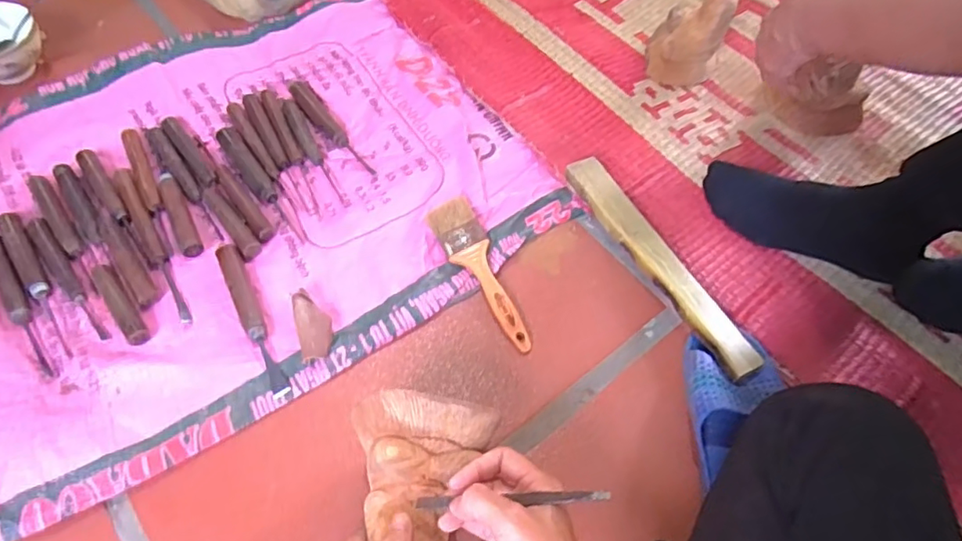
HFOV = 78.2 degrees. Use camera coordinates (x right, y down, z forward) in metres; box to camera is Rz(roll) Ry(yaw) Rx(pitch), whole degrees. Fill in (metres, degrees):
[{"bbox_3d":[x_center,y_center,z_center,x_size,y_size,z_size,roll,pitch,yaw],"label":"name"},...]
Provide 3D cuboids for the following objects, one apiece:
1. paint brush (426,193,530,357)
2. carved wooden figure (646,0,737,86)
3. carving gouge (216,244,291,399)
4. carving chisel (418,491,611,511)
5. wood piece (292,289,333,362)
[{"bbox_3d":[0.005,0.000,0.601,0.048,0.022,0.177,-24,62,-16],"label":"paint brush"},{"bbox_3d":[0.276,-0.316,0.717,0.107,0.168,0.093,18,60,9],"label":"carved wooden figure"},{"bbox_3d":[-0.220,0.043,0.569,0.021,0.015,0.168,-24,62,-15],"label":"carving gouge"},{"bbox_3d":[0.019,0.155,0.401,0.139,0.014,0.010,-12,56,23],"label":"carving chisel"},{"bbox_3d":[-0.161,0.051,0.569,0.032,0.014,0.071,-15,60,-11],"label":"wood piece"}]

